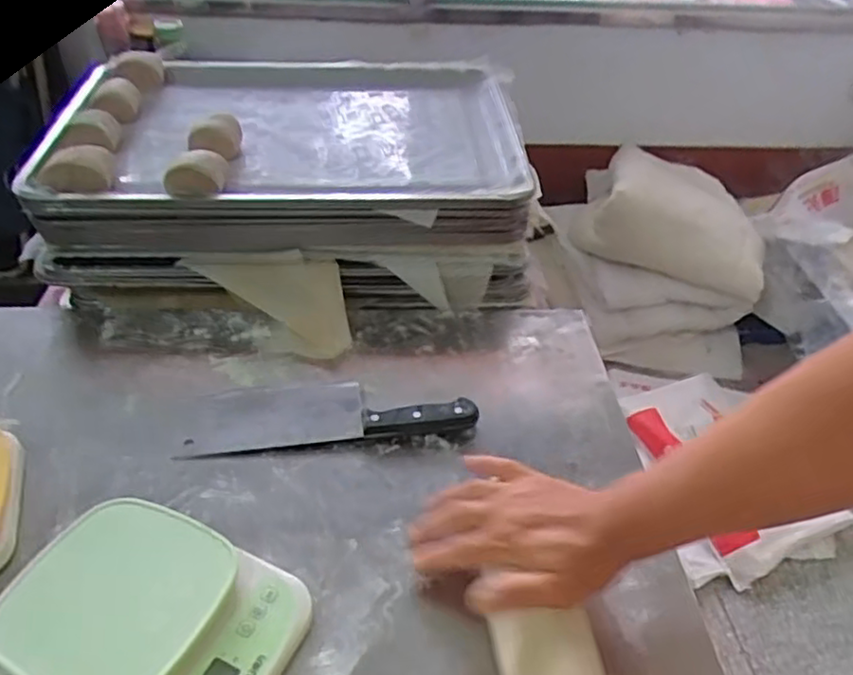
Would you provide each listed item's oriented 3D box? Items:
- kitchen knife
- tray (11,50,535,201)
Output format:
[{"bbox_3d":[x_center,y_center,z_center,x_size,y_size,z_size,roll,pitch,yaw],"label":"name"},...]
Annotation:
[{"bbox_3d":[-0.096,0.067,0.663,0.274,0.023,0.080,-3,40,-9],"label":"kitchen knife"},{"bbox_3d":[-0.166,-0.312,0.979,0.580,0.057,0.469,2,39,-3],"label":"tray"}]

